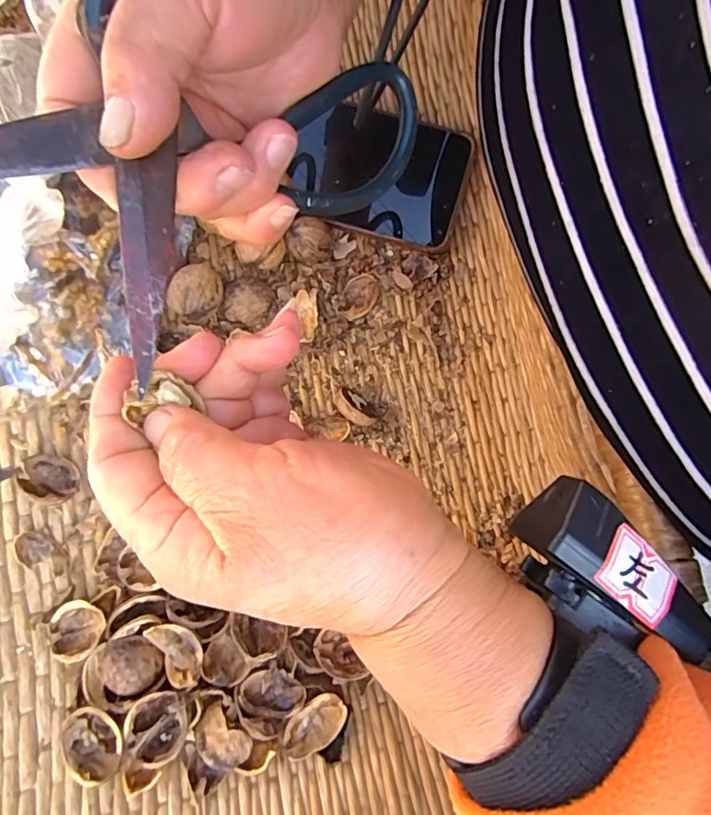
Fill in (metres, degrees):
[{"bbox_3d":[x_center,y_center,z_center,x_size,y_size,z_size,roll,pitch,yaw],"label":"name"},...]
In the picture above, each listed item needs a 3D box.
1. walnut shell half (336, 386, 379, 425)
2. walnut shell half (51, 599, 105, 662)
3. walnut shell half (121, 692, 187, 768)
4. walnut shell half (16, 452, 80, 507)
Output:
[{"bbox_3d":[0.000,-0.001,0.330,0.032,0.019,0.019,41,82,7],"label":"walnut shell half"},{"bbox_3d":[-0.154,0.122,0.286,0.025,0.015,0.029,-21,80,-4],"label":"walnut shell half"},{"bbox_3d":[-0.100,0.162,0.264,0.032,0.013,0.032,-6,80,-1],"label":"walnut shell half"},{"bbox_3d":[-0.179,0.041,0.299,0.036,0.015,0.028,10,80,2],"label":"walnut shell half"}]

